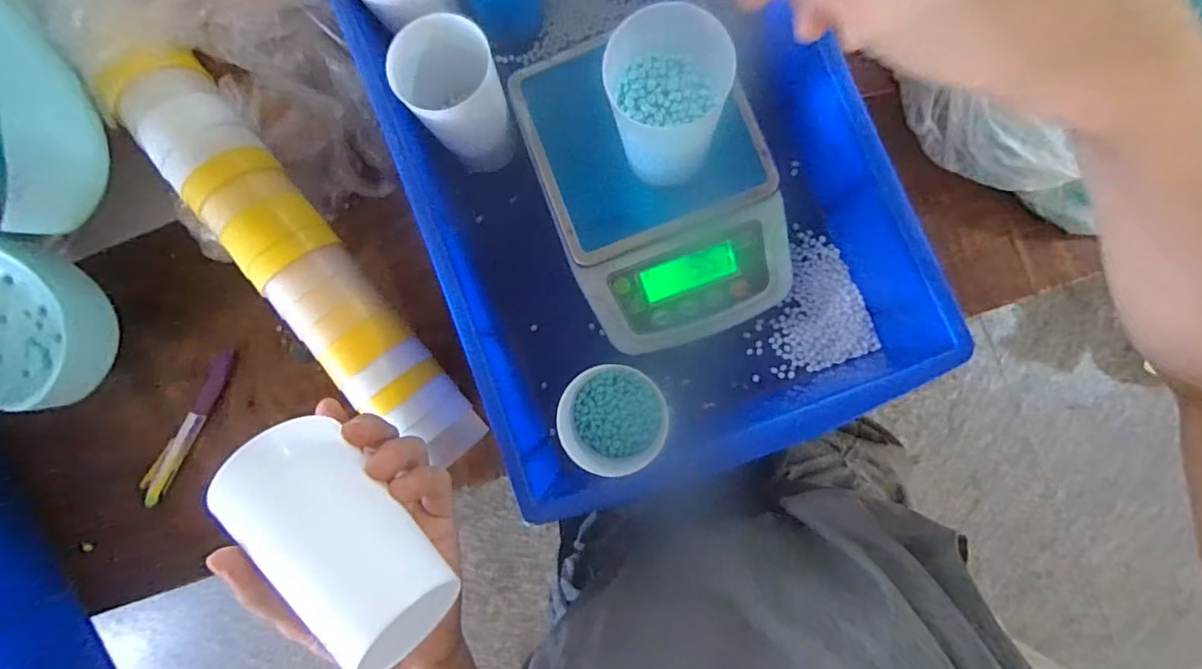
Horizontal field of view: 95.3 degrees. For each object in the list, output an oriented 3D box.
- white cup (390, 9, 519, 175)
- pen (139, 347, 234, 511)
[{"bbox_3d":[-0.093,-0.162,0.382,0.064,0.096,0.067,0,89,3],"label":"white cup"},{"bbox_3d":[-0.332,0.075,0.440,0.017,0.010,0.141,30,91,4],"label":"pen"}]

